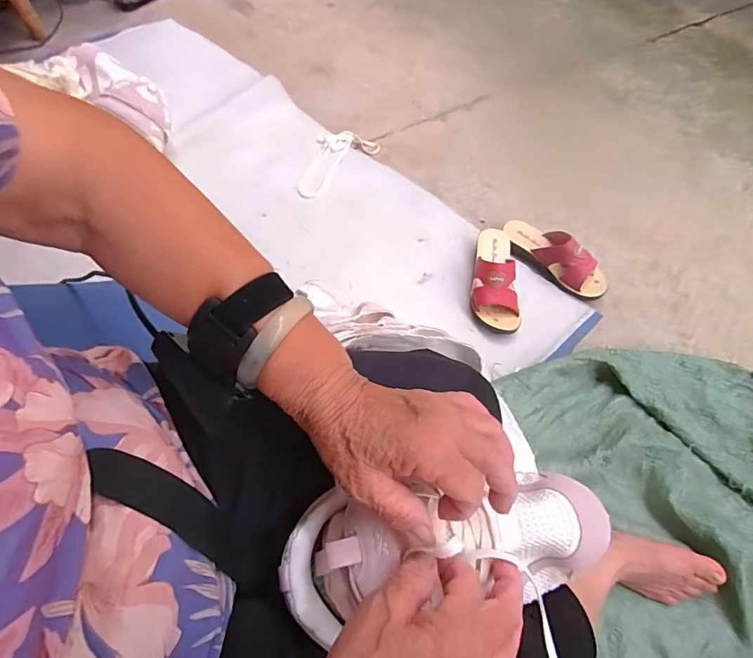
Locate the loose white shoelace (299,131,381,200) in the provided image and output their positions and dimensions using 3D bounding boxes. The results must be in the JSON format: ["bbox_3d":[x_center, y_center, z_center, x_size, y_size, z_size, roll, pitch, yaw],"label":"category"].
[{"bbox_3d":[-0.112,-0.404,1.075,0.121,0.021,0.245,37,65,20],"label":"loose white shoelace"}]

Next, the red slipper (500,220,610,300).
[{"bbox_3d":[0.351,-0.147,0.888,0.077,0.070,0.226,-42,66,-19],"label":"red slipper"}]

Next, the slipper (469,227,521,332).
[{"bbox_3d":[0.223,-0.105,0.850,0.085,0.070,0.222,3,61,5],"label":"slipper"}]

